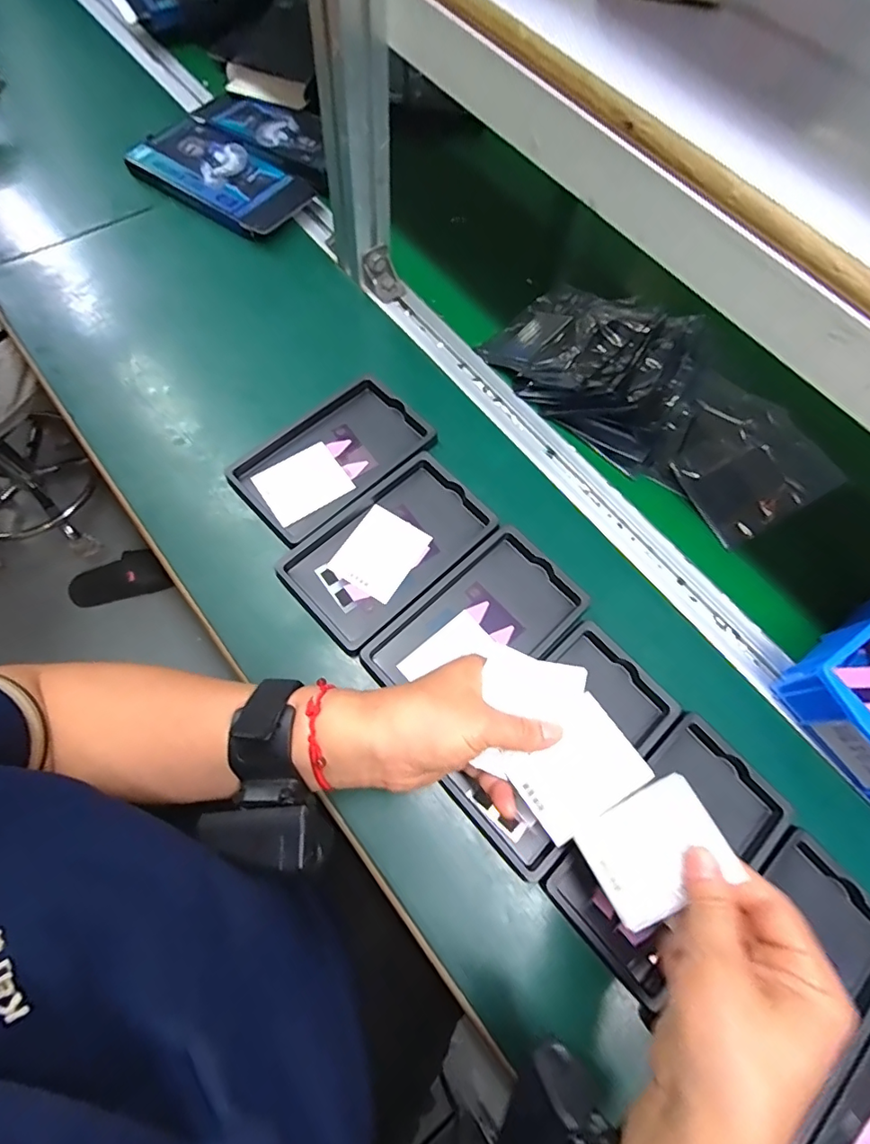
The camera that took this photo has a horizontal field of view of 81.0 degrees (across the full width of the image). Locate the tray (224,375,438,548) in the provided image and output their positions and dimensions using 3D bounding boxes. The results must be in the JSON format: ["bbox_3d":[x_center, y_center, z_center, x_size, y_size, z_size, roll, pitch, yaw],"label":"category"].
[{"bbox_3d":[-0.085,-0.097,0.432,0.159,0.026,0.093,-41,77,-14],"label":"tray"}]

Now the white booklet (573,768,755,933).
[{"bbox_3d":[0.120,0.153,0.279,0.069,0.005,0.057,-32,73,4],"label":"white booklet"}]

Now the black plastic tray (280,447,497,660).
[{"bbox_3d":[-0.035,-0.021,0.402,0.157,0.017,0.093,-42,77,-14],"label":"black plastic tray"}]

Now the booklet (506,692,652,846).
[{"bbox_3d":[0.081,0.114,0.295,0.068,0.004,0.056,-38,77,1],"label":"booklet"}]

